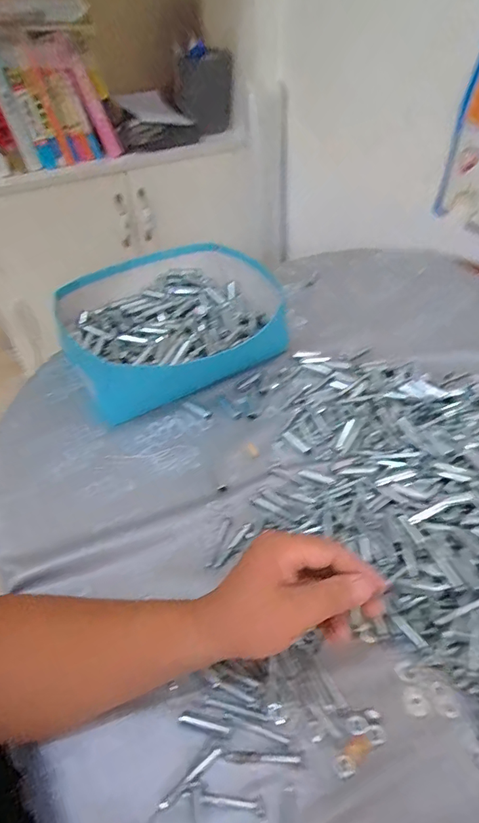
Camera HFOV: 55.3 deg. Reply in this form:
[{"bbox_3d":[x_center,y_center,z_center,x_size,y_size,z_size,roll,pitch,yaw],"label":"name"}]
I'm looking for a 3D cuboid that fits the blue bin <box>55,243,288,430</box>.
[{"bbox_3d":[-0.087,-0.135,0.659,0.317,0.093,0.225,-25,50,-20],"label":"blue bin"}]

